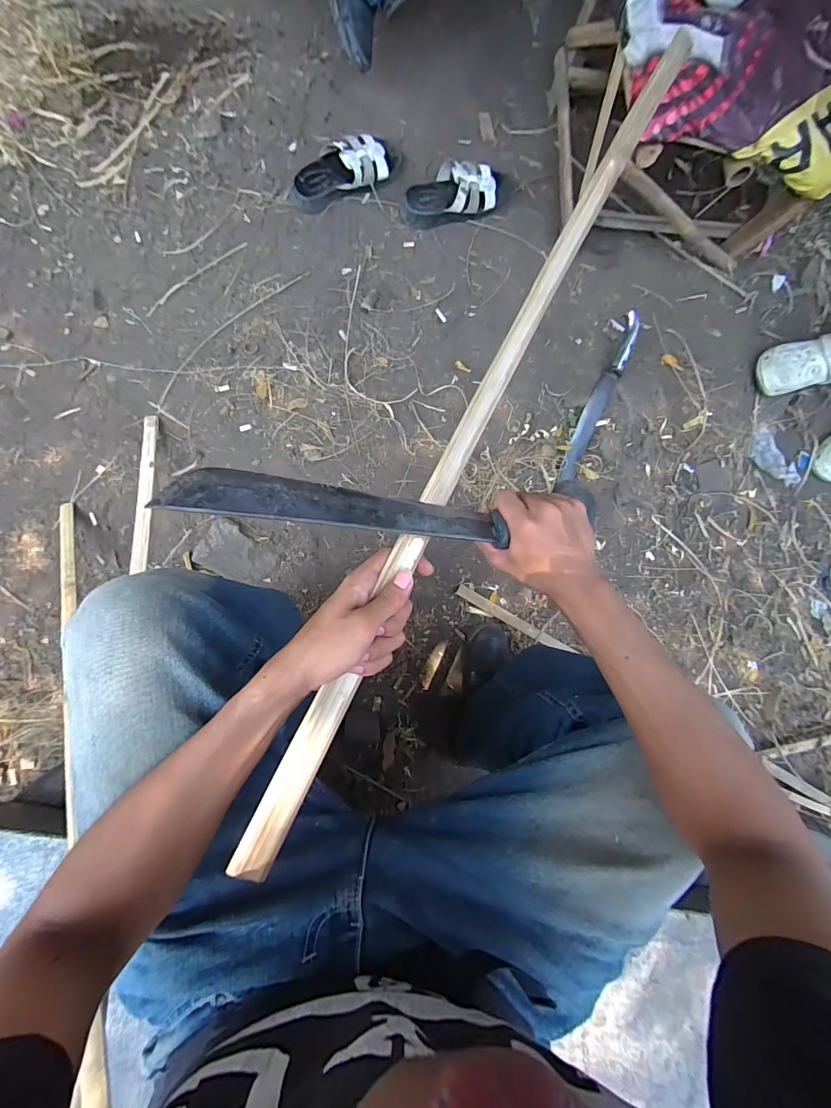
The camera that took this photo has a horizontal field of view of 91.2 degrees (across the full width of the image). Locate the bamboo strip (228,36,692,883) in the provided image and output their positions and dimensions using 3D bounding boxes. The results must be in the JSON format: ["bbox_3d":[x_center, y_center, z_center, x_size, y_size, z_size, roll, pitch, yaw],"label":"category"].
[{"bbox_3d":[0.084,-0.172,0.395,0.032,0.022,0.936,27,79,1],"label":"bamboo strip"}]

